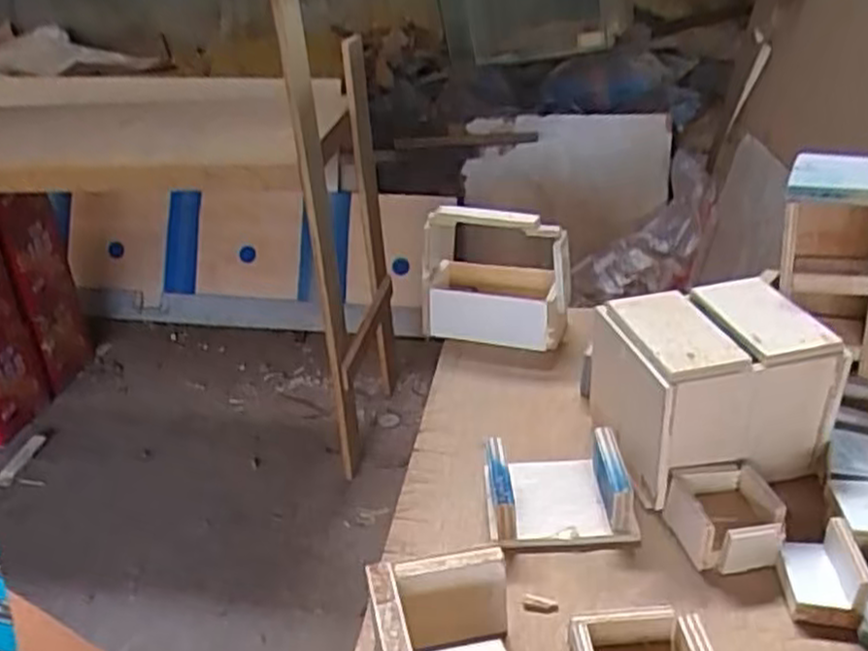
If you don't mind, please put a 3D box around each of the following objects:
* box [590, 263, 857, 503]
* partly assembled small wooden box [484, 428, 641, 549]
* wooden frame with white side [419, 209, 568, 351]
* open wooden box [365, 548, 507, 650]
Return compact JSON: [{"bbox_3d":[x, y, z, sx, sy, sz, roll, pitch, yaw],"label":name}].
[{"bbox_3d":[0.241,0.053,0.696,0.163,0.147,0.152,-9,29,-9],"label":"box"},{"bbox_3d":[0.102,0.135,0.658,0.117,0.051,0.099,-4,29,0],"label":"partly assembled small wooden box"},{"bbox_3d":[0.073,-0.062,0.912,0.168,0.152,0.088,7,29,15],"label":"wooden frame with white side"},{"bbox_3d":[0.010,0.211,0.505,0.092,0.081,0.099,-8,29,-7],"label":"open wooden box"}]

